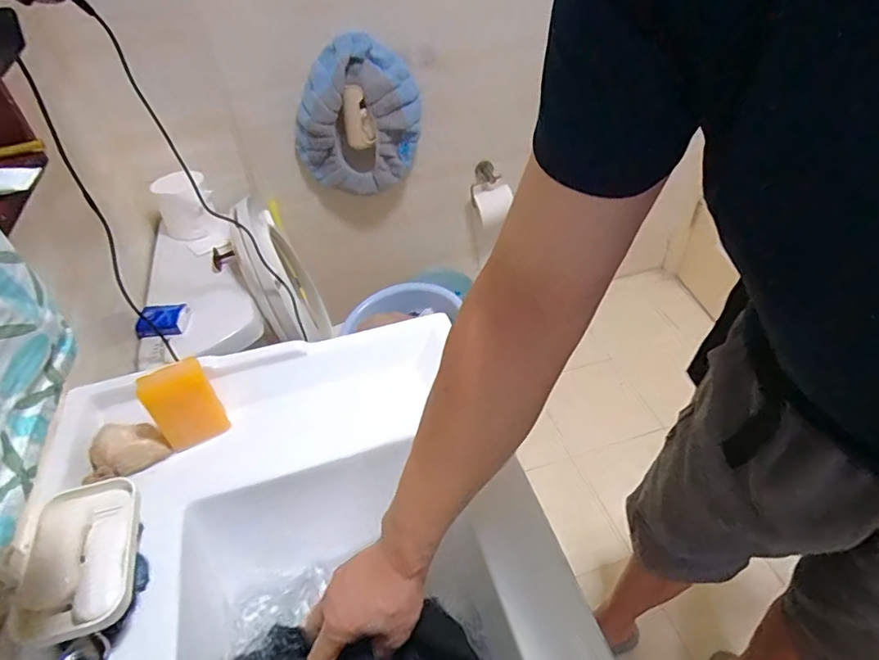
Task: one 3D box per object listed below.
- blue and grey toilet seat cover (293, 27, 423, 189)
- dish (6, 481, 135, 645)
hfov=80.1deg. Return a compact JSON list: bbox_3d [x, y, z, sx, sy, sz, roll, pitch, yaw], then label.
[{"bbox_3d":[-0.203,-0.523,1.306,0.314,0.340,0.080,-10,43,-6],"label":"blue and grey toilet seat cover"},{"bbox_3d":[-0.311,0.194,0.456,0.084,0.027,0.139,-12,44,-9],"label":"dish"}]

